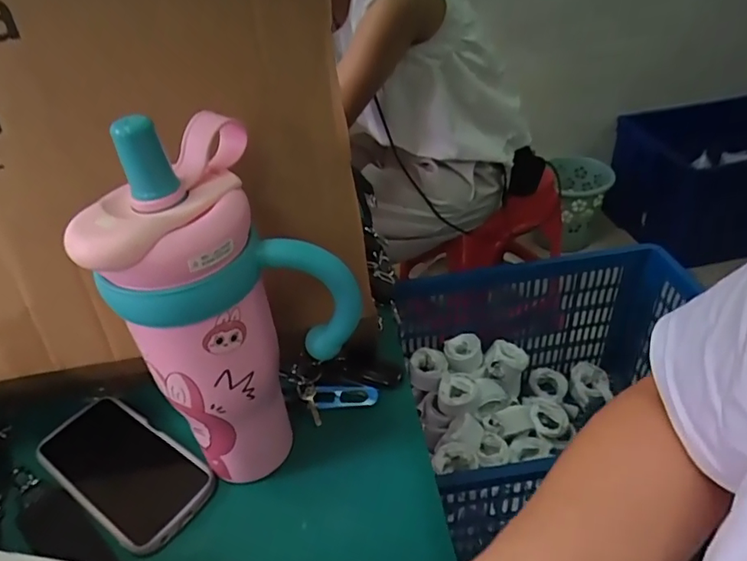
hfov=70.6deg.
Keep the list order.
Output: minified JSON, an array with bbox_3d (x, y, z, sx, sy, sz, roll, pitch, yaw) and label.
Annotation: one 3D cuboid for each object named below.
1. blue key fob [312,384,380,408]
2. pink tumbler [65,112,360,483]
[{"bbox_3d":[-0.027,0.110,0.510,0.062,0.005,0.023,-3,58,3],"label":"blue key fob"},{"bbox_3d":[-0.096,0.032,0.387,0.150,0.277,0.085,-24,41,-21],"label":"pink tumbler"}]

